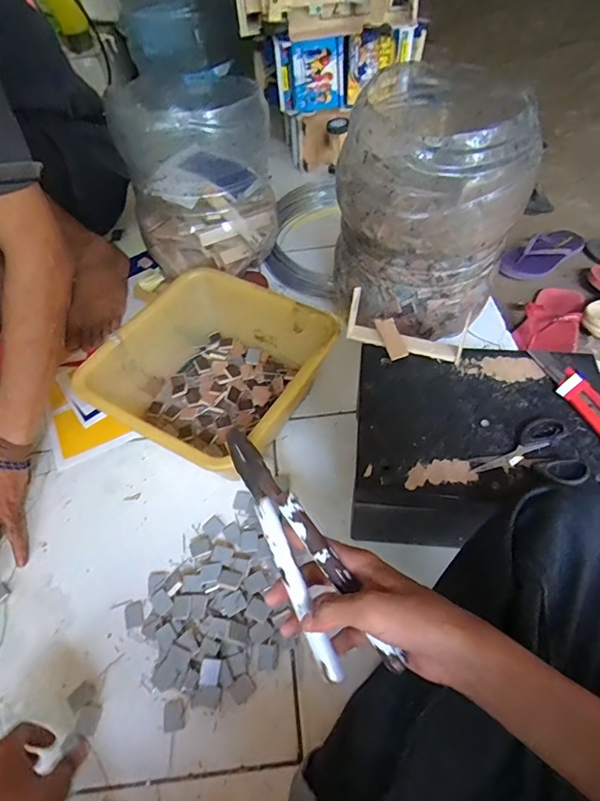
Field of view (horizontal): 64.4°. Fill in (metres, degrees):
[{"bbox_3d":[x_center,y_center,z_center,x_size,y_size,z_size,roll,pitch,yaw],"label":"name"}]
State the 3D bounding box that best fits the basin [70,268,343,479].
[{"bbox_3d":[-0.118,-0.027,0.674,0.258,0.132,0.263,26,62,21],"label":"basin"}]

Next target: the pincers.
[{"bbox_3d":[-0.002,0.118,0.386,0.046,0.040,0.217,-25,73,-16],"label":"pincers"}]

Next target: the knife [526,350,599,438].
[{"bbox_3d":[0.320,0.003,0.526,0.032,0.019,0.171,-20,55,-9],"label":"knife"}]

